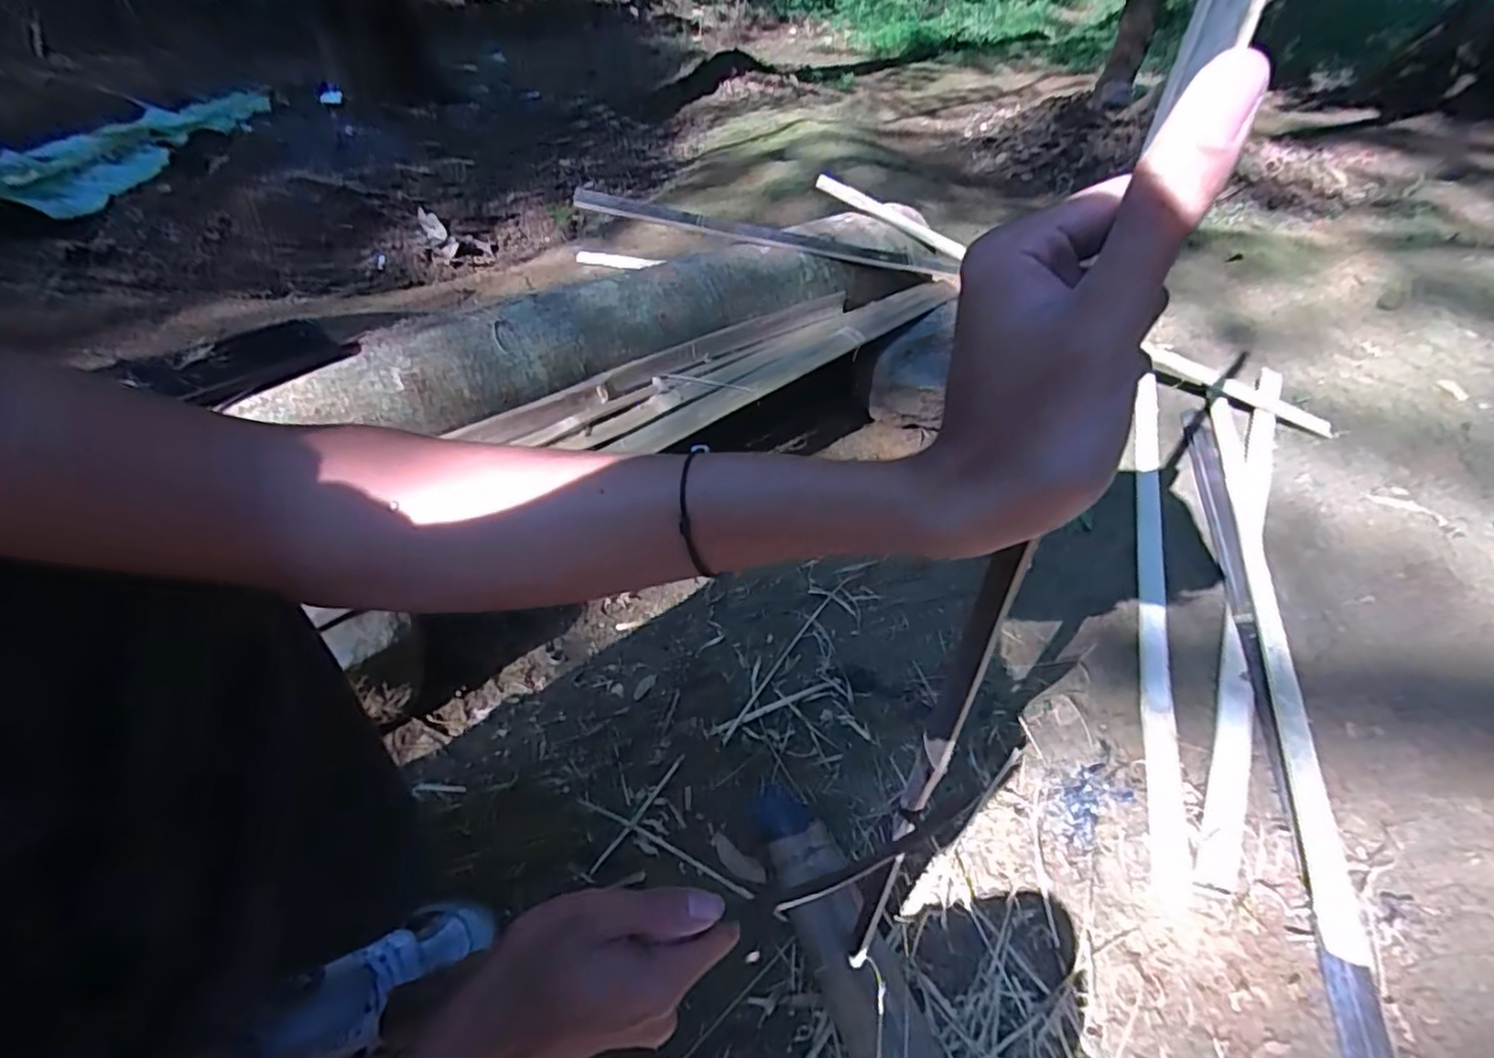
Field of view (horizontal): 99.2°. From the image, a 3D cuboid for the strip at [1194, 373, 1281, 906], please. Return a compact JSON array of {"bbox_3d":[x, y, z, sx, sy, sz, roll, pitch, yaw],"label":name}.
[{"bbox_3d":[0.656,0.023,0.829,0.038,0.012,0.928,24,52,21],"label":"strip"}]

